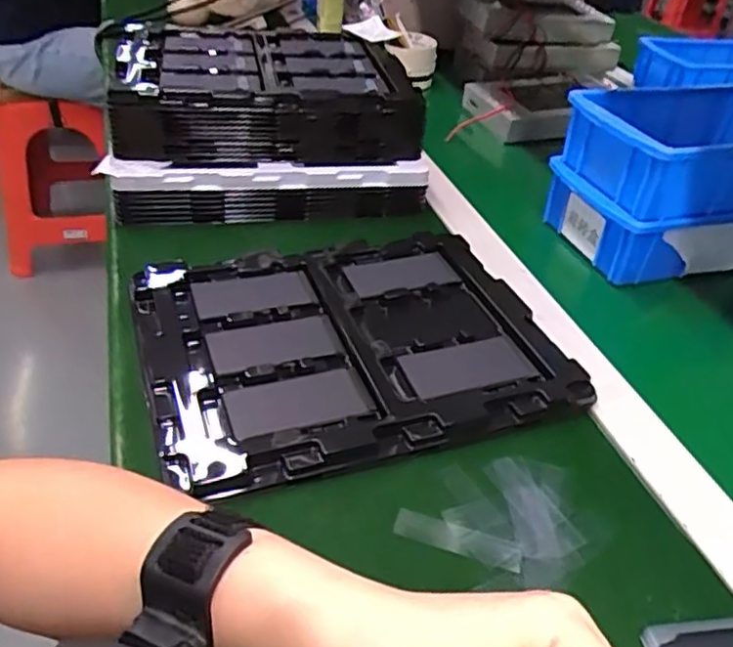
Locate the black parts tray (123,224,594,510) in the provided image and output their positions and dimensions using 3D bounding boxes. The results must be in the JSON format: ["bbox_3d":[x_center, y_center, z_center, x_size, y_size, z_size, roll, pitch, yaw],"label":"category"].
[{"bbox_3d":[-0.011,0.007,0.469,0.275,0.012,0.215,-10,42,-18],"label":"black parts tray"}]

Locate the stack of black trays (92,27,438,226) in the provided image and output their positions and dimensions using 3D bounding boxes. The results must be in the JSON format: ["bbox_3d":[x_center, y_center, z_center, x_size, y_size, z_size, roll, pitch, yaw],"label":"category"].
[{"bbox_3d":[-0.095,-0.207,0.650,0.275,0.087,0.233,-3,40,-10],"label":"stack of black trays"}]

